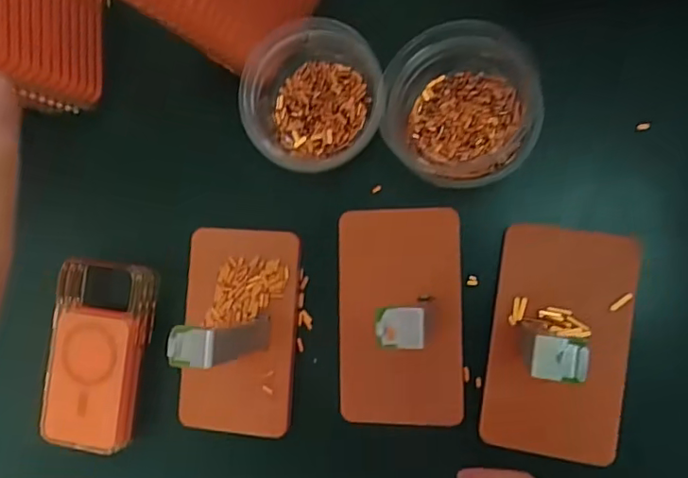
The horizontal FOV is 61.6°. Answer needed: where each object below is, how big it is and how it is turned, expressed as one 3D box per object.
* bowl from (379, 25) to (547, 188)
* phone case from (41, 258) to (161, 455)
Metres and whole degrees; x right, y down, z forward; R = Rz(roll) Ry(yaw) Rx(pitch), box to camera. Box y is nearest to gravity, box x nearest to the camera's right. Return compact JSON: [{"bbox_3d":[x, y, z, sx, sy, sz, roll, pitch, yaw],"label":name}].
[{"bbox_3d":[0.090,-0.098,0.441,0.115,0.056,0.108,0,89,10],"label":"bowl"},{"bbox_3d":[-0.218,0.102,0.507,0.083,0.024,0.161,6,90,10],"label":"phone case"}]

